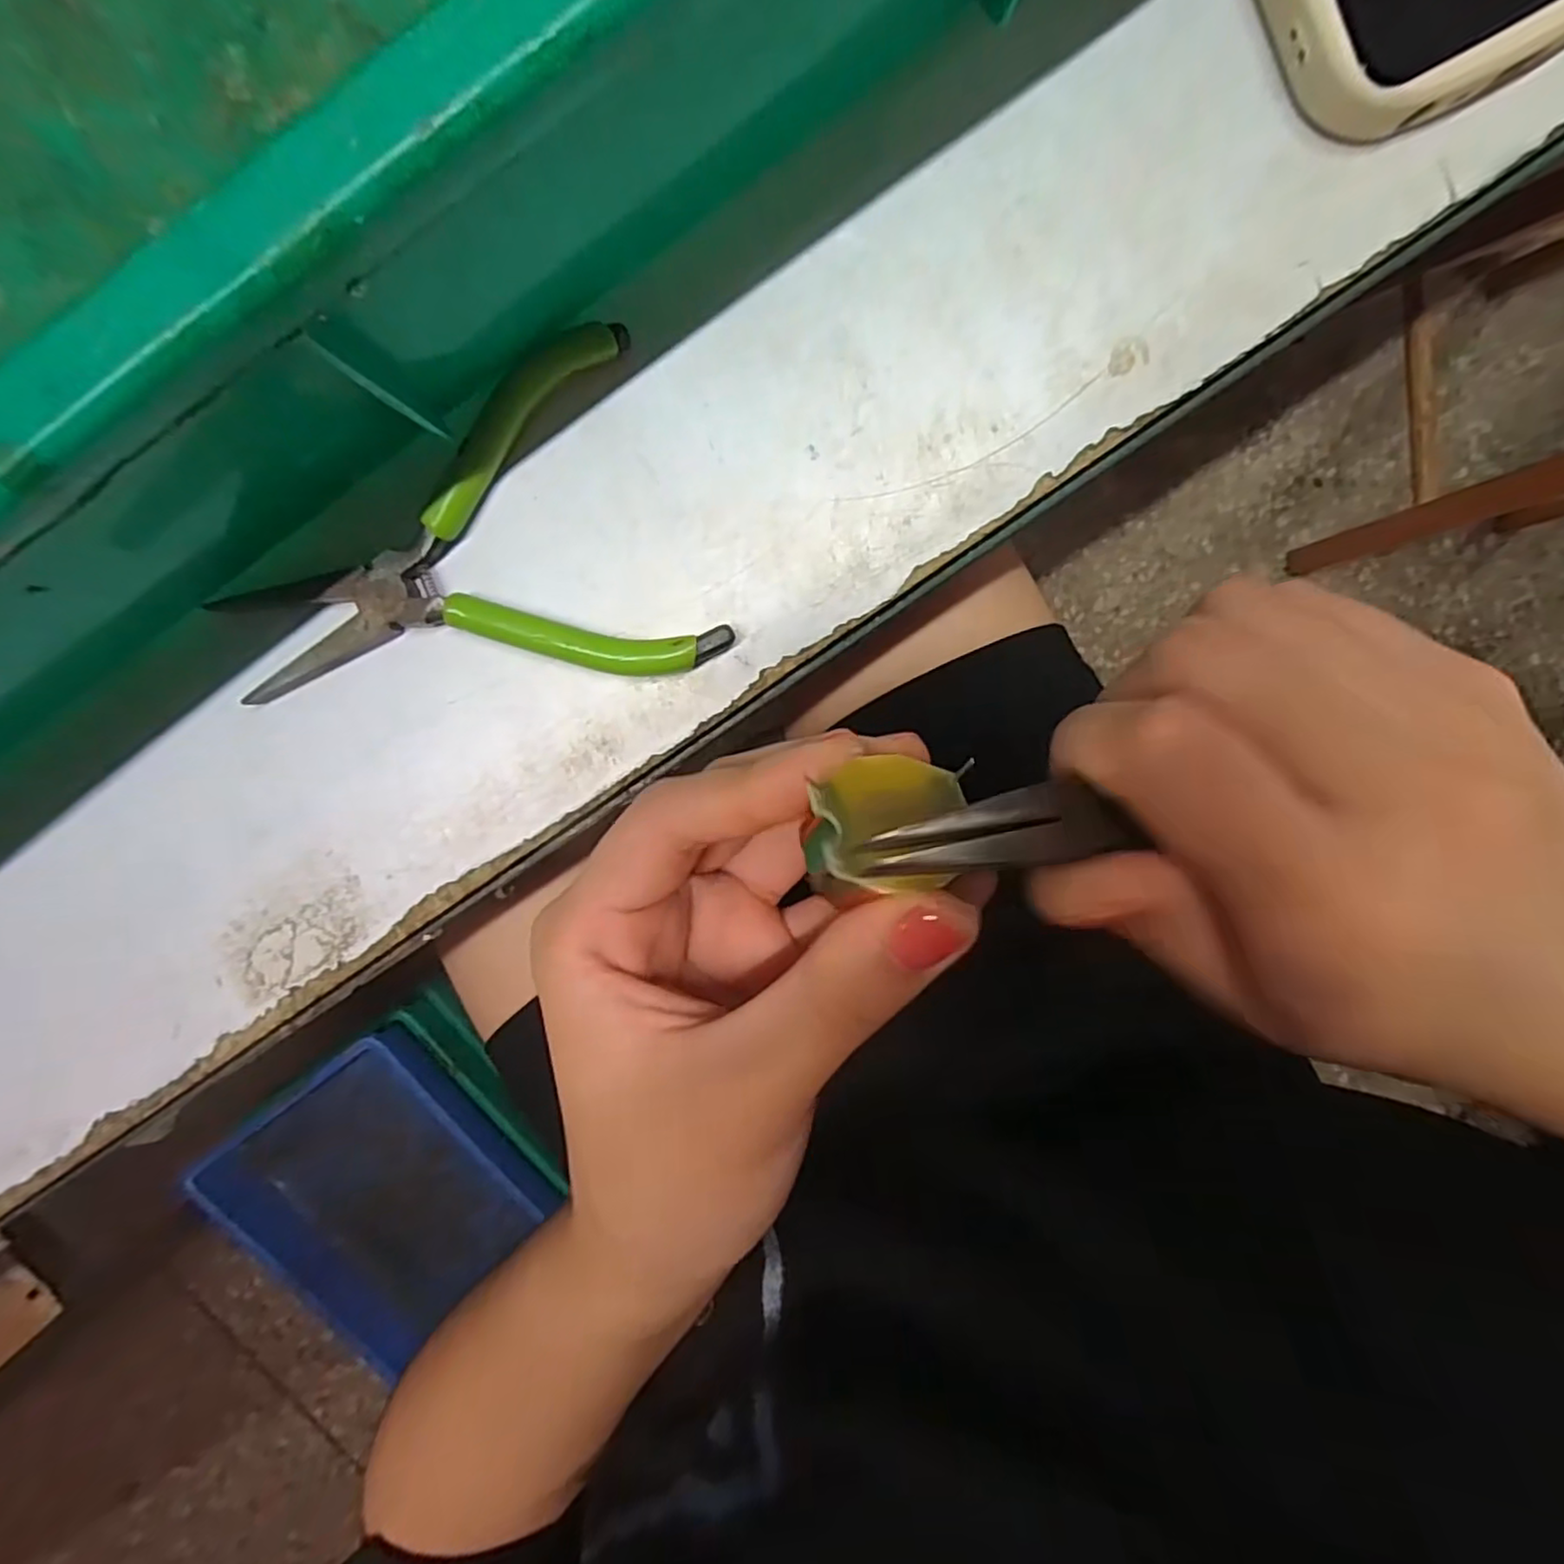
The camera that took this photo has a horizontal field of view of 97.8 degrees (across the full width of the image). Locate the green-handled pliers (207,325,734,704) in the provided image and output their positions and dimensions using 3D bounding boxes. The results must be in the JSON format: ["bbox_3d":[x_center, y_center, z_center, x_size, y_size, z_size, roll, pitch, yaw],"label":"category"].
[{"bbox_3d":[-0.079,-0.051,0.166,0.113,0.009,0.080,-20,99,2],"label":"green-handled pliers"}]

